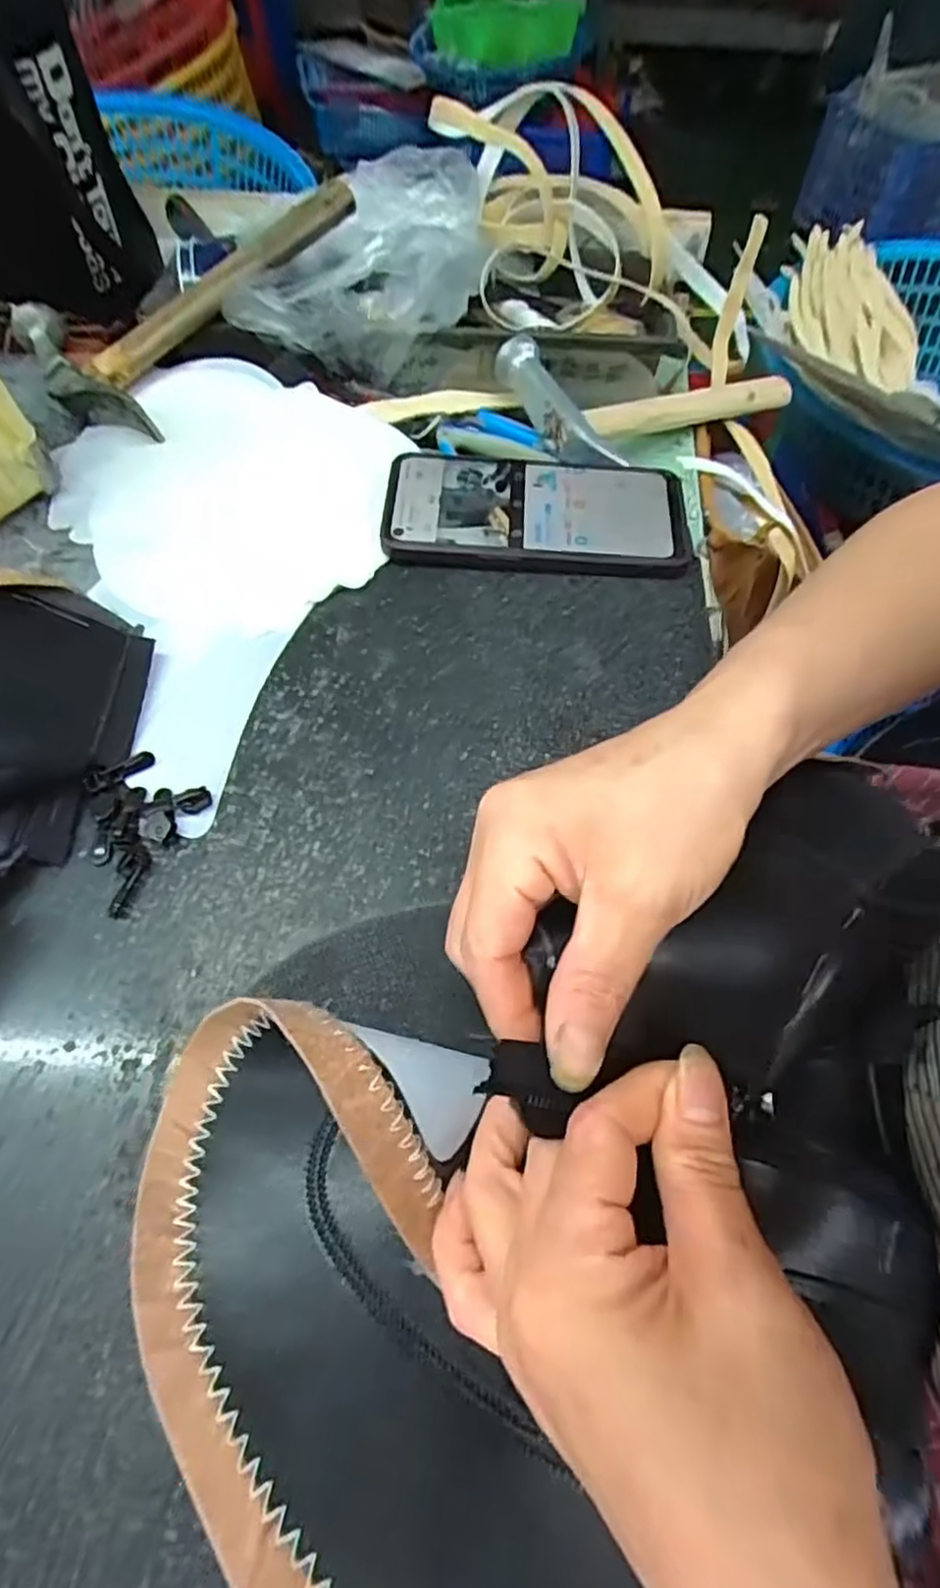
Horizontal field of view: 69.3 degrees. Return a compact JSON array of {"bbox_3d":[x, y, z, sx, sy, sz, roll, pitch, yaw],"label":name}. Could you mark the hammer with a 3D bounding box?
[{"bbox_3d":[-0.159,-0.305,0.418,0.219,0.024,0.099,-42,68,-4],"label":"hammer"}]

